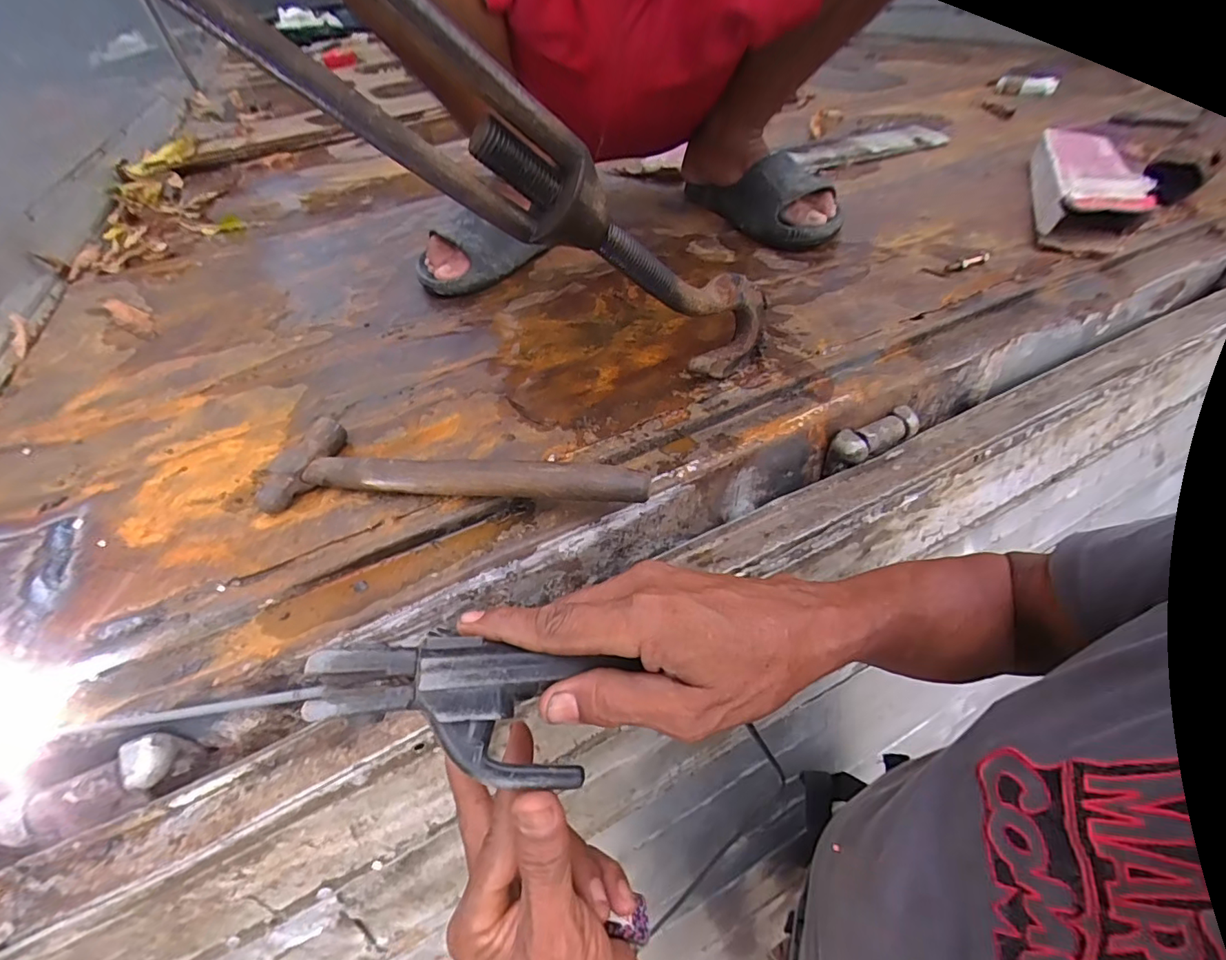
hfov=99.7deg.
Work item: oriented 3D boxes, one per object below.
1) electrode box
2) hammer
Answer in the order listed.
[{"bbox_3d":[0.590,-0.382,0.659,0.082,0.064,0.356,18,50,21],"label":"electrode box"},{"bbox_3d":[-0.117,-0.011,0.391,0.290,0.042,0.083,1,46,5],"label":"hammer"}]

